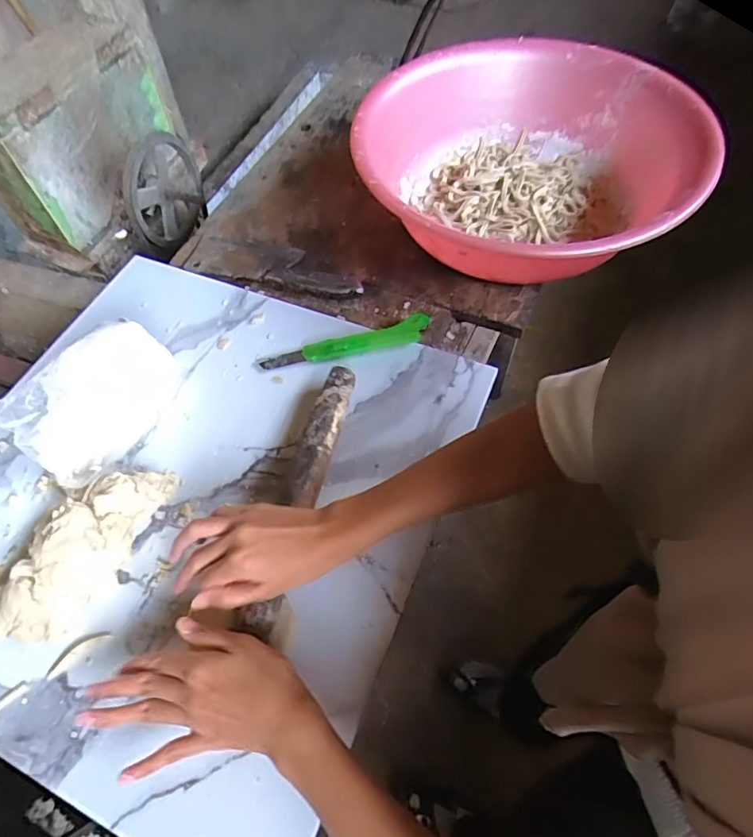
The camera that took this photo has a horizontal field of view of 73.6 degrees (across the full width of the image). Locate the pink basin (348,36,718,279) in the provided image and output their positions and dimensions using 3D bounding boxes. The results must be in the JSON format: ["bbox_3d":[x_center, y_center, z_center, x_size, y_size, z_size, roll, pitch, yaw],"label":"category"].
[{"bbox_3d":[0.190,-0.309,0.635,0.418,0.128,0.399,-1,58,1],"label":"pink basin"}]

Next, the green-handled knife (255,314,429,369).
[{"bbox_3d":[-0.033,-0.083,0.562,0.190,0.025,0.031,-13,58,-7],"label":"green-handled knife"}]

